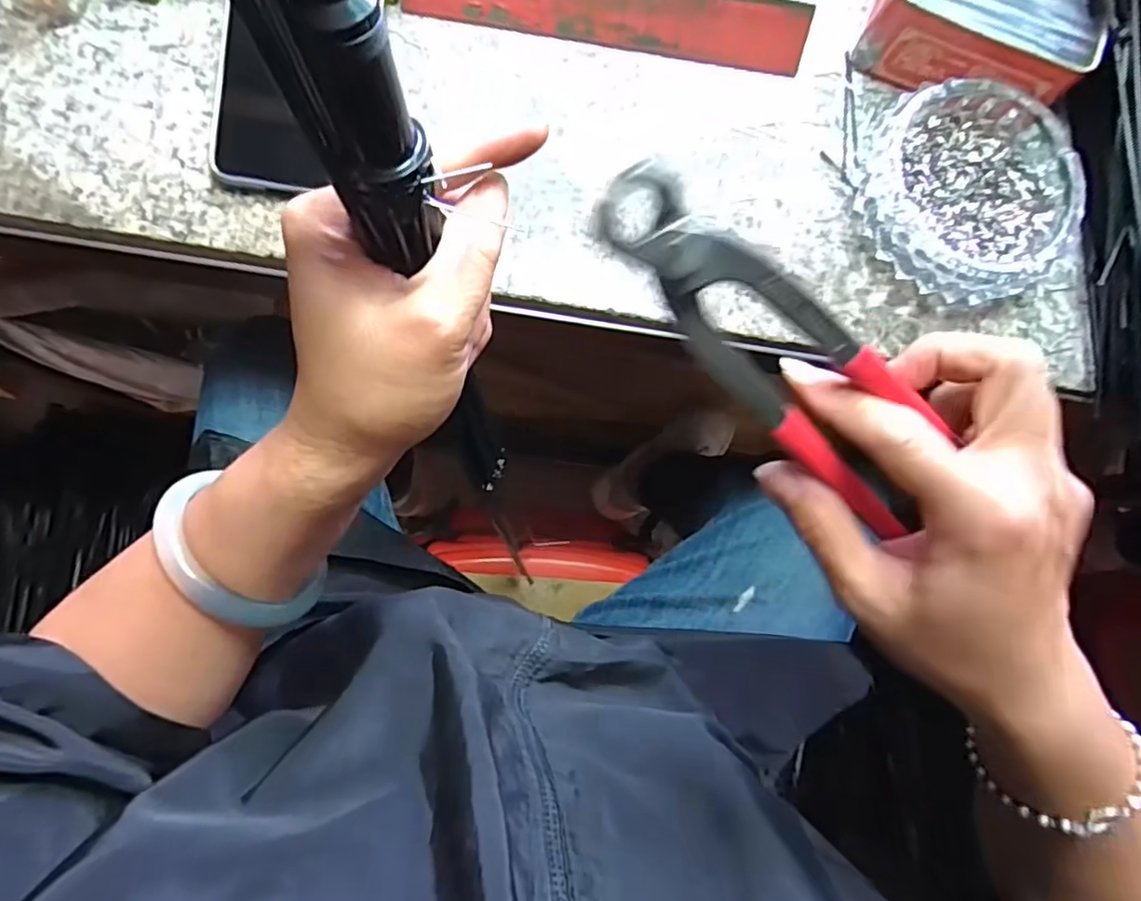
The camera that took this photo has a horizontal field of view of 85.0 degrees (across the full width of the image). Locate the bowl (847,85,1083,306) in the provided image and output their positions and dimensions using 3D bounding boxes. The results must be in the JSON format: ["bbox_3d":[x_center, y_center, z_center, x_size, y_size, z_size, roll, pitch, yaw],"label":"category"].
[{"bbox_3d":[0.226,-0.145,0.353,0.121,0.033,0.116,1,83,-6],"label":"bowl"}]

